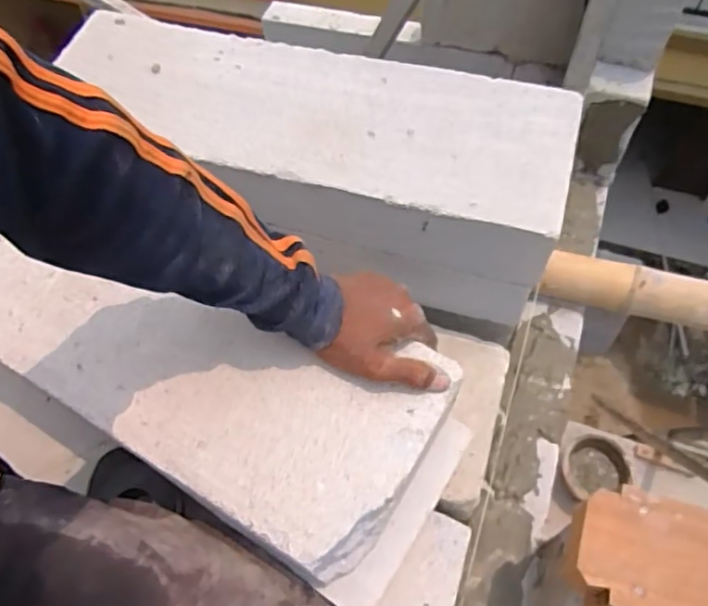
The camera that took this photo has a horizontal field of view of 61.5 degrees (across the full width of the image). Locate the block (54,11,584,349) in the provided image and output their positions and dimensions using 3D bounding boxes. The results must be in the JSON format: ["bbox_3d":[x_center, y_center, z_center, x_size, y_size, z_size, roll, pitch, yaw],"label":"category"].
[{"bbox_3d":[-0.035,-0.163,0.721,0.533,0.186,0.195,14,61,11],"label":"block"}]

